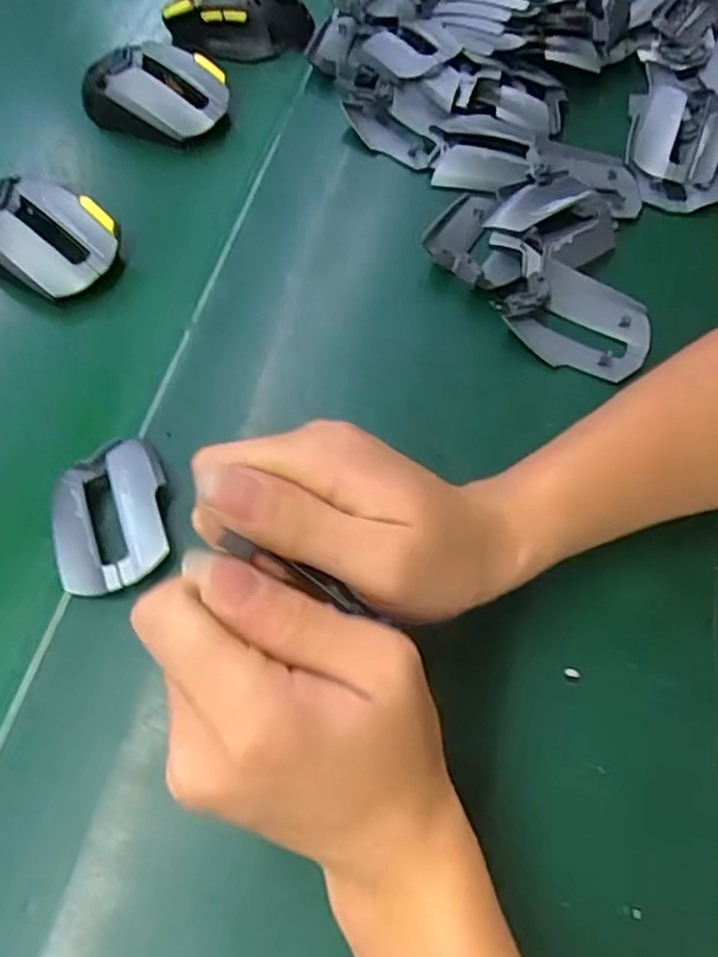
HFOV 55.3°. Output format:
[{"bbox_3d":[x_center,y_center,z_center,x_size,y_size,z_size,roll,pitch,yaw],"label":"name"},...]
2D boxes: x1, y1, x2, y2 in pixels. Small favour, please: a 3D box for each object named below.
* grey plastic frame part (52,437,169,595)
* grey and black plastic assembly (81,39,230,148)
[{"bbox_3d":[-0.120,0.016,0.328,0.053,0.014,0.078,-12,63,-8],"label":"grey plastic frame part"},{"bbox_3d":[-0.149,-0.271,0.483,0.111,0.040,0.063,13,62,5],"label":"grey and black plastic assembly"}]

